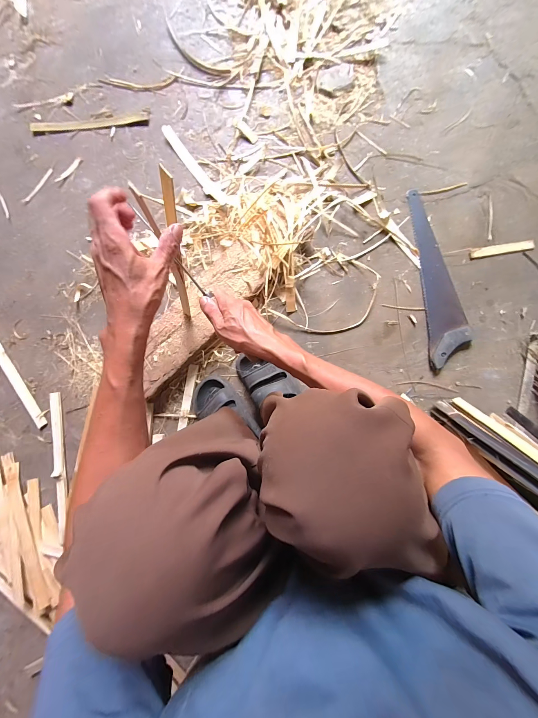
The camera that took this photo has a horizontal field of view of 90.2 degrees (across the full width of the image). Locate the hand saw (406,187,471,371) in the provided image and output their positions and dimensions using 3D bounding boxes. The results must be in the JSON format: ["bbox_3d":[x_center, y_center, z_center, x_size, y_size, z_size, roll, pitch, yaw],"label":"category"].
[{"bbox_3d":[0.406,-0.199,0.638,0.094,0.020,0.422,-7,87,1],"label":"hand saw"}]

